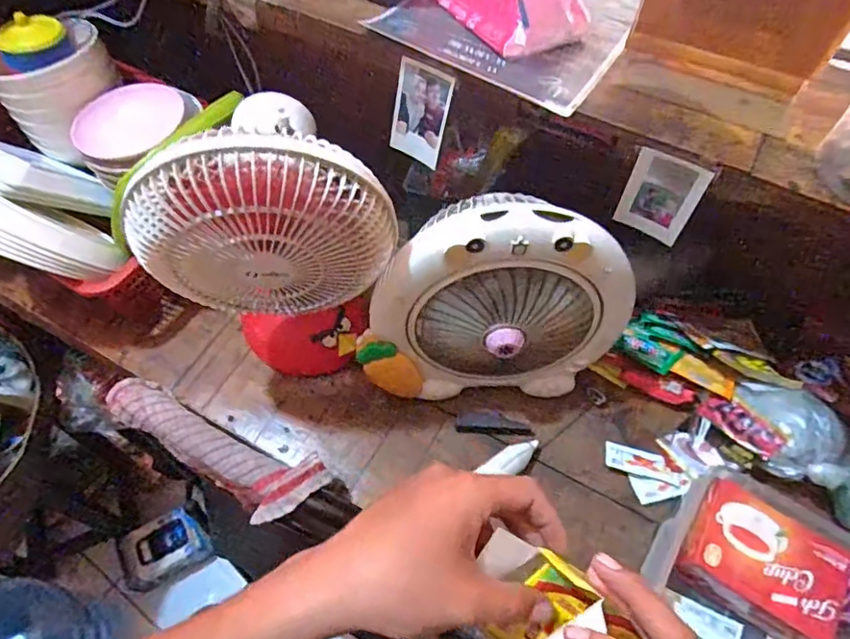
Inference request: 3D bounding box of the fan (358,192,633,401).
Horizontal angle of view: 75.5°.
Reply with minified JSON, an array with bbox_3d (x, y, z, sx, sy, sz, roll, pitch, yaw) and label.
[{"bbox_3d":[0.073,-0.002,0.543,0.266,0.240,0.069,3,58,0],"label":"fan"}]

